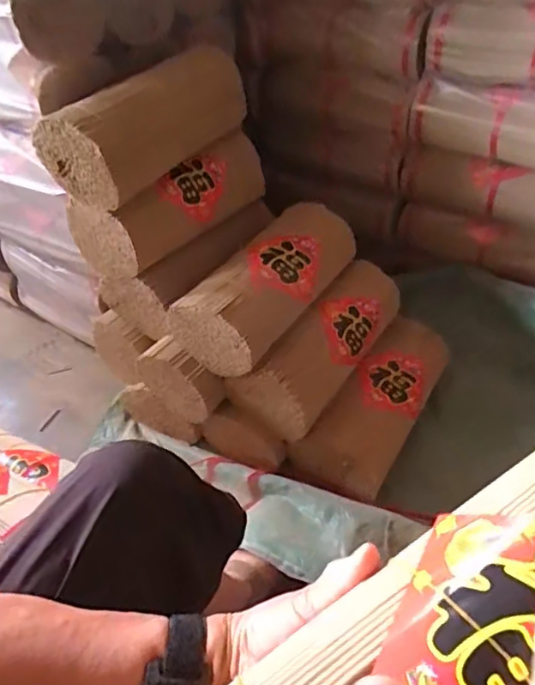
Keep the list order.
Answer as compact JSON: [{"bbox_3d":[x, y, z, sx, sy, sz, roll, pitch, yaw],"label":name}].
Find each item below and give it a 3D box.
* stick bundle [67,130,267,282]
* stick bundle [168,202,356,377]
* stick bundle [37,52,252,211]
[{"bbox_3d":[-0.152,-0.240,0.920,0.133,0.118,0.327,27,52,30],"label":"stick bundle"},{"bbox_3d":[0.012,-0.101,0.894,0.141,0.111,0.335,27,52,30],"label":"stick bundle"},{"bbox_3d":[-0.178,-0.332,0.834,0.139,0.125,0.318,19,48,24],"label":"stick bundle"}]

